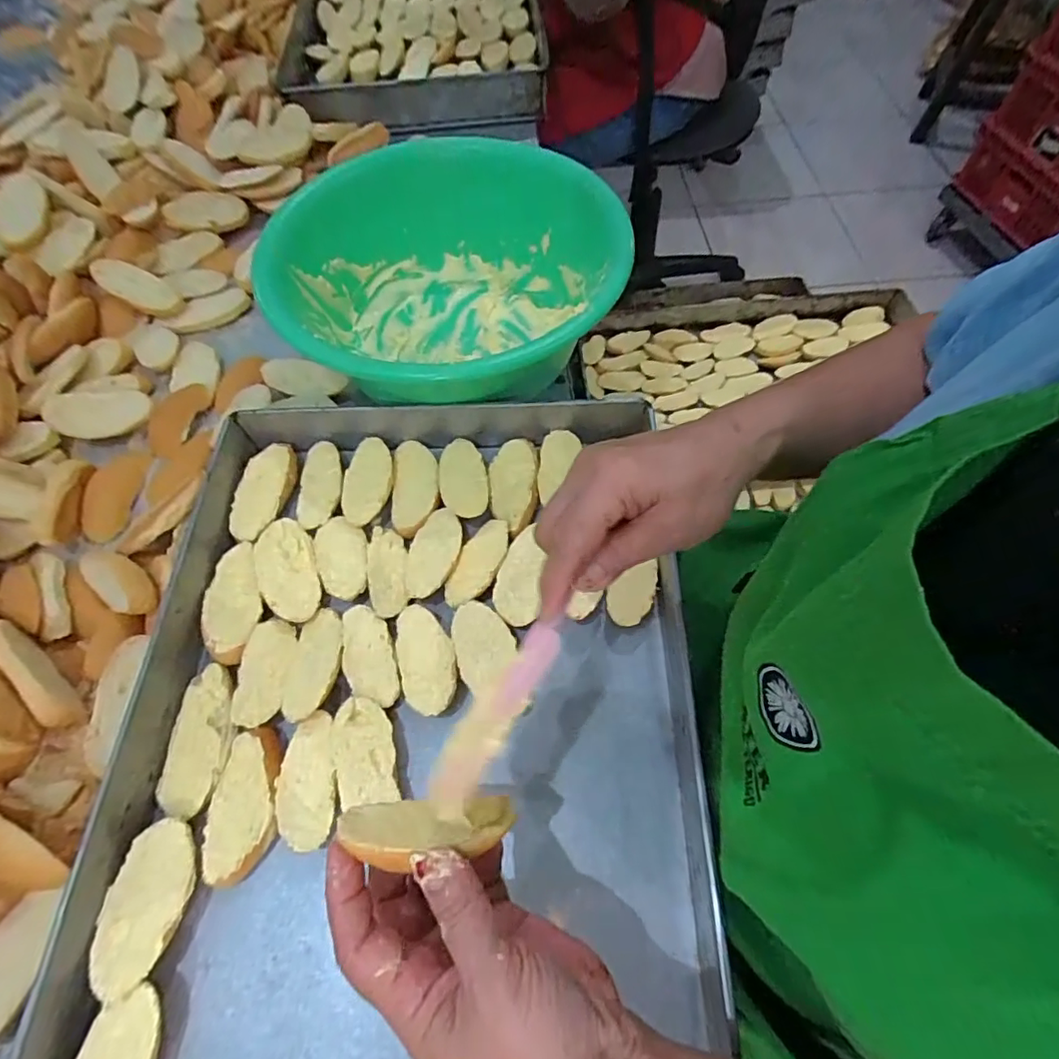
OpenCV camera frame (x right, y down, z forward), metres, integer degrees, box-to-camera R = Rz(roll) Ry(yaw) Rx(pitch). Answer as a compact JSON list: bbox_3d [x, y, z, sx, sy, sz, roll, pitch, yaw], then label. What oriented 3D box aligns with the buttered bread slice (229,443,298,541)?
[{"bbox_3d":[-0.228,-0.035,0.466,0.043,0.016,0.090,6,62,5],"label":"buttered bread slice"}]

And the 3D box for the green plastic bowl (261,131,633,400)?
[{"bbox_3d":[-0.071,-0.210,0.497,0.284,0.117,0.273,-1,62,2],"label":"green plastic bowl"}]

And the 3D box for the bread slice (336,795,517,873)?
[{"bbox_3d":[-0.045,0.141,0.251,0.081,0.034,0.018,8,97,-24],"label":"bread slice"}]

